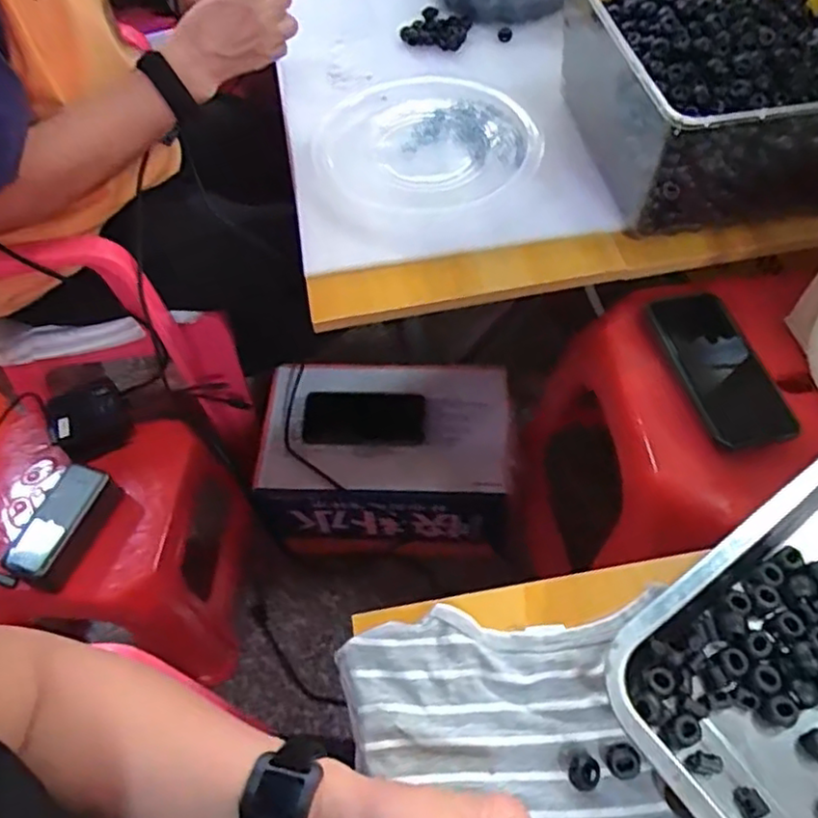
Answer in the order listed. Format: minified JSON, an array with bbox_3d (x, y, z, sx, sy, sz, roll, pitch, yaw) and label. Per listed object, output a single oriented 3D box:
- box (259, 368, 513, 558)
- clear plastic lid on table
[{"bbox_3d":[-0.029,0.071,0.948,0.324,0.167,0.215,-1,58,3],"label":"box"},{"bbox_3d":[0.015,-0.283,0.715,0.228,0.024,0.227,-1,58,2],"label":"clear plastic lid on table"}]

